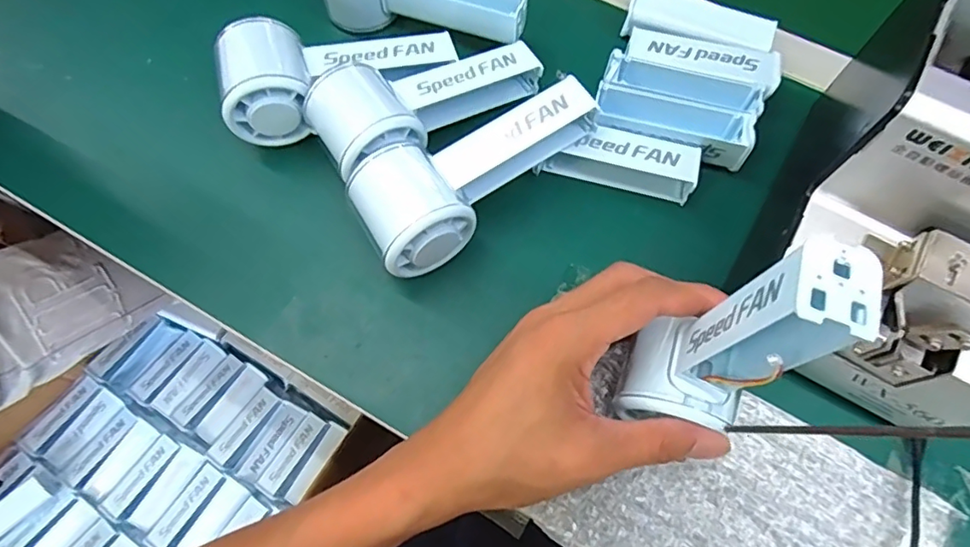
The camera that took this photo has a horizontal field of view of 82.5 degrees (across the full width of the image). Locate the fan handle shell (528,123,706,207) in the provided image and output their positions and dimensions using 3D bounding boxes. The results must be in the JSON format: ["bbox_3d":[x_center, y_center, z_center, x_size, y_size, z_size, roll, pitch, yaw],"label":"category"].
[{"bbox_3d":[0.087,-0.073,0.357,0.095,0.029,0.029,15,69,6],"label":"fan handle shell"}]

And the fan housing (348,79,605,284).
[{"bbox_3d":[-0.003,-0.060,0.326,0.151,0.046,0.061,-29,71,-12],"label":"fan housing"}]

